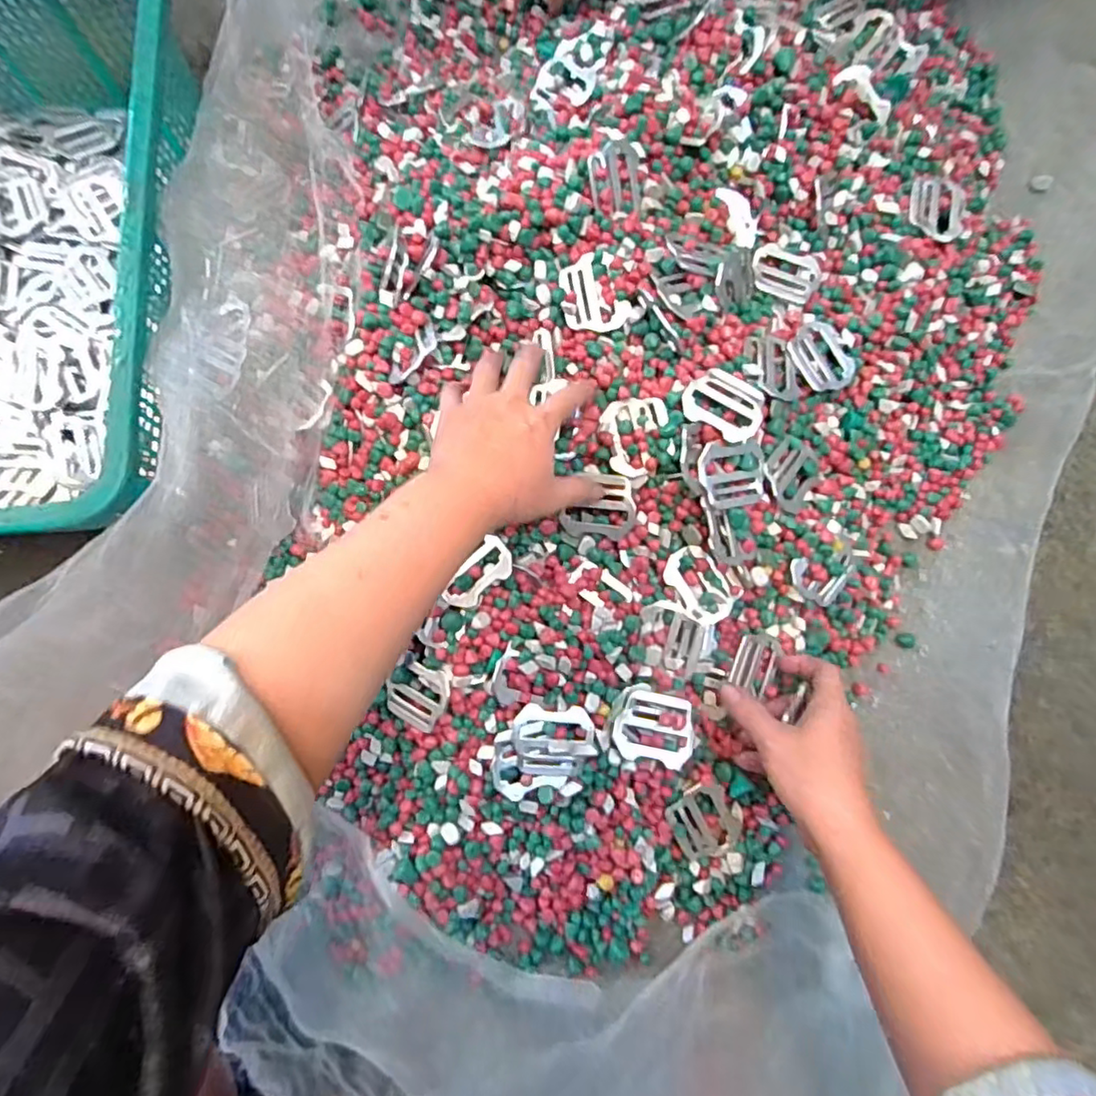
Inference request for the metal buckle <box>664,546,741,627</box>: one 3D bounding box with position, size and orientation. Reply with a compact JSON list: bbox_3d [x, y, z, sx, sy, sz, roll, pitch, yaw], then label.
[{"bbox_3d":[0.112,0.028,0.449,0.040,0.007,0.057,-45,81,-4],"label":"metal buckle"}]

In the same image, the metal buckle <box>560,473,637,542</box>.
[{"bbox_3d":[0.039,-0.031,0.460,0.053,0.008,0.049,8,100,18],"label":"metal buckle"}]

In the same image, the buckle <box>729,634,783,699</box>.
[{"bbox_3d":[0.156,0.086,0.460,0.040,0.006,0.045,27,79,-30],"label":"buckle"}]

